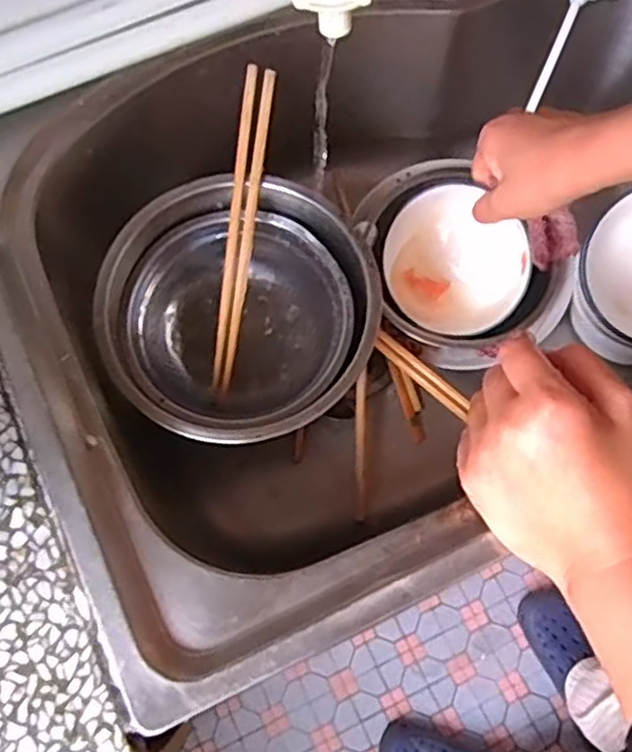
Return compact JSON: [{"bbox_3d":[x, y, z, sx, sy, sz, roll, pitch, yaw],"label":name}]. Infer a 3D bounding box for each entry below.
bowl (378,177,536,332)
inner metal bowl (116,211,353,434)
[{"bbox_3d":[0.116,-0.096,0.592,0.119,0.058,0.109,4,116,8],"label":"bowl"},{"bbox_3d":[-0.055,-0.037,0.513,0.152,0.068,0.157,0,72,-1],"label":"inner metal bowl"}]

